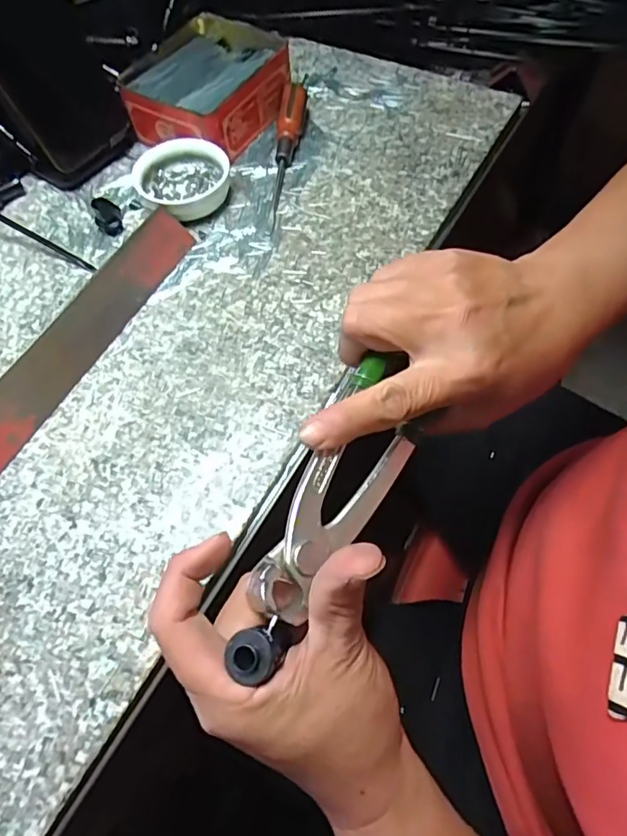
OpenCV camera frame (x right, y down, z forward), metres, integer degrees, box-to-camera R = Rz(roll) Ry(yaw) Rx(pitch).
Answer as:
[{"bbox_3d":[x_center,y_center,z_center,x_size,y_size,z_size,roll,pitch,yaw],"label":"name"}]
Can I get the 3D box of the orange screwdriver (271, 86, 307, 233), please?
[{"bbox_3d":[-0.022,-0.214,0.437,0.022,0.021,0.152,4,61,5],"label":"orange screwdriver"}]

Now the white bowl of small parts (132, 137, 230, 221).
[{"bbox_3d":[-0.100,-0.184,0.420,0.067,0.028,0.072,-1,61,2],"label":"white bowl of small parts"}]

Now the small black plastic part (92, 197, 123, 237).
[{"bbox_3d":[-0.155,-0.151,0.410,0.018,0.021,0.020,-15,61,-6],"label":"small black plastic part"}]

